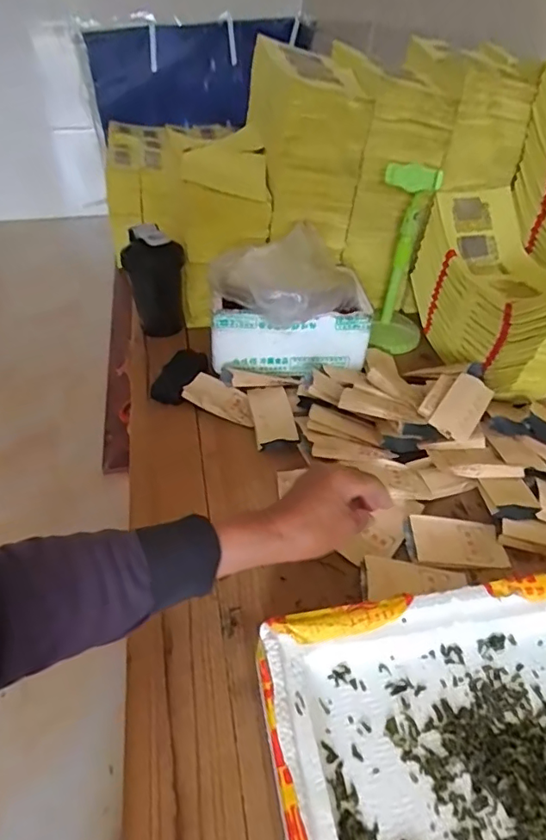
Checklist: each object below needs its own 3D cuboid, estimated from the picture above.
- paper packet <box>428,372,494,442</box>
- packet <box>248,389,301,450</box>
[{"bbox_3d":[0.246,-0.017,0.683,0.051,0.004,0.105,36,61,12],"label":"paper packet"},{"bbox_3d":[-0.001,-0.010,0.689,0.053,0.008,0.096,-5,42,-8],"label":"packet"}]

